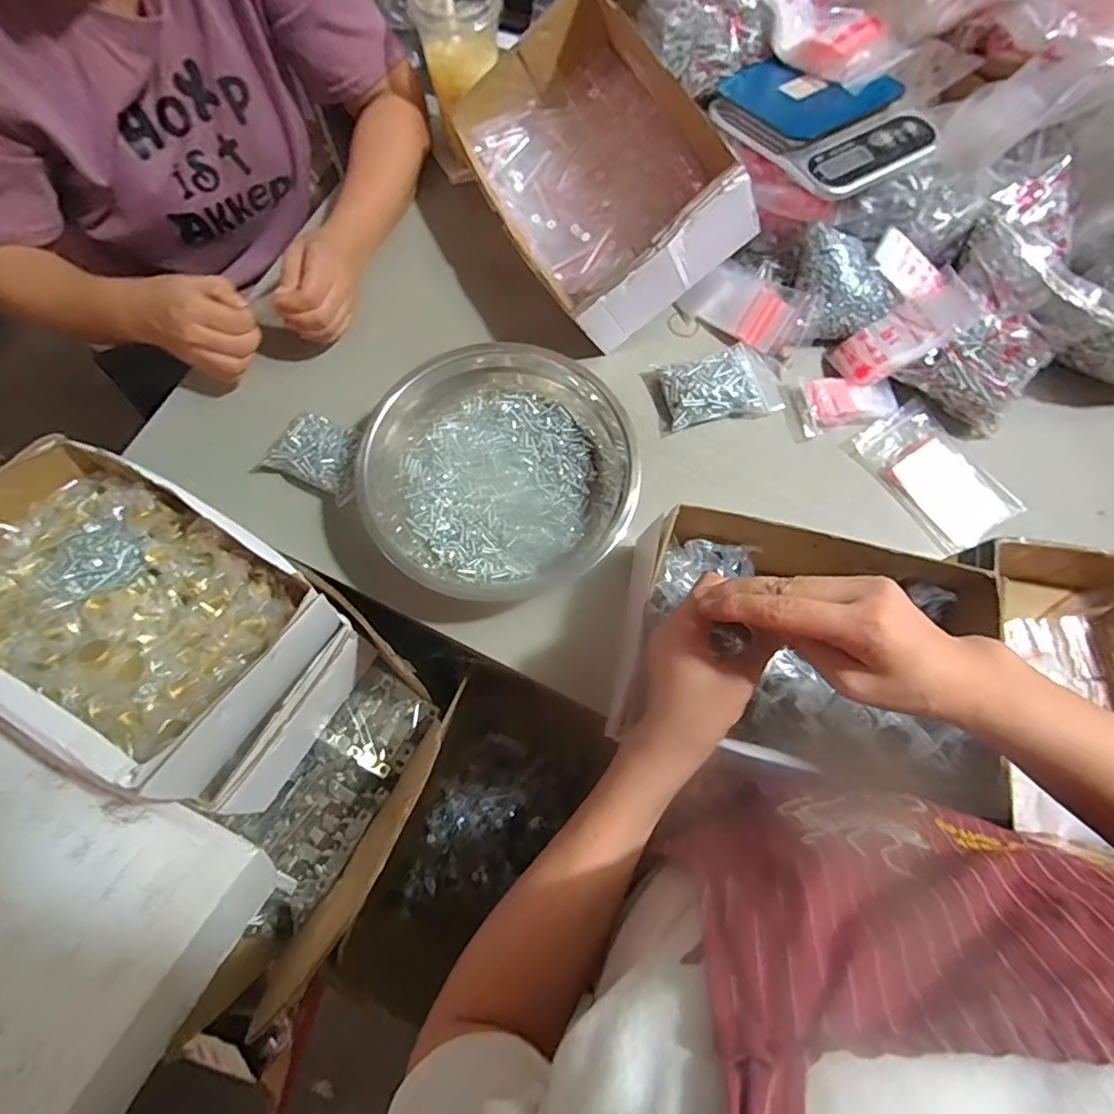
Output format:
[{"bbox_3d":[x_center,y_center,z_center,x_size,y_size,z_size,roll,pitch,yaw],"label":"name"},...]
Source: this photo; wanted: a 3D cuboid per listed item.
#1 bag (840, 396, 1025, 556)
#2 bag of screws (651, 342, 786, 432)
[{"bbox_3d":[0.384,-0.084,0.582,0.091,0.018,0.151,-35,77,-10],"label":"bag"},{"bbox_3d":[0.173,-0.183,0.601,0.119,0.025,0.078,-14,74,-4],"label":"bag of screws"}]

